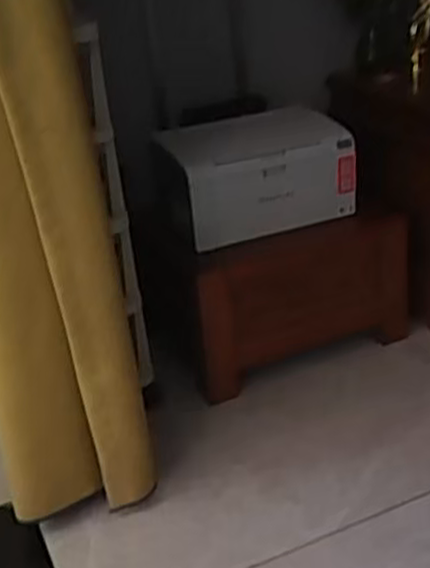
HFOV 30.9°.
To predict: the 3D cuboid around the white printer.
[{"bbox_3d":[0.066,-0.235,1.549,0.330,0.190,0.287,-12,25,-15],"label":"white printer"}]

